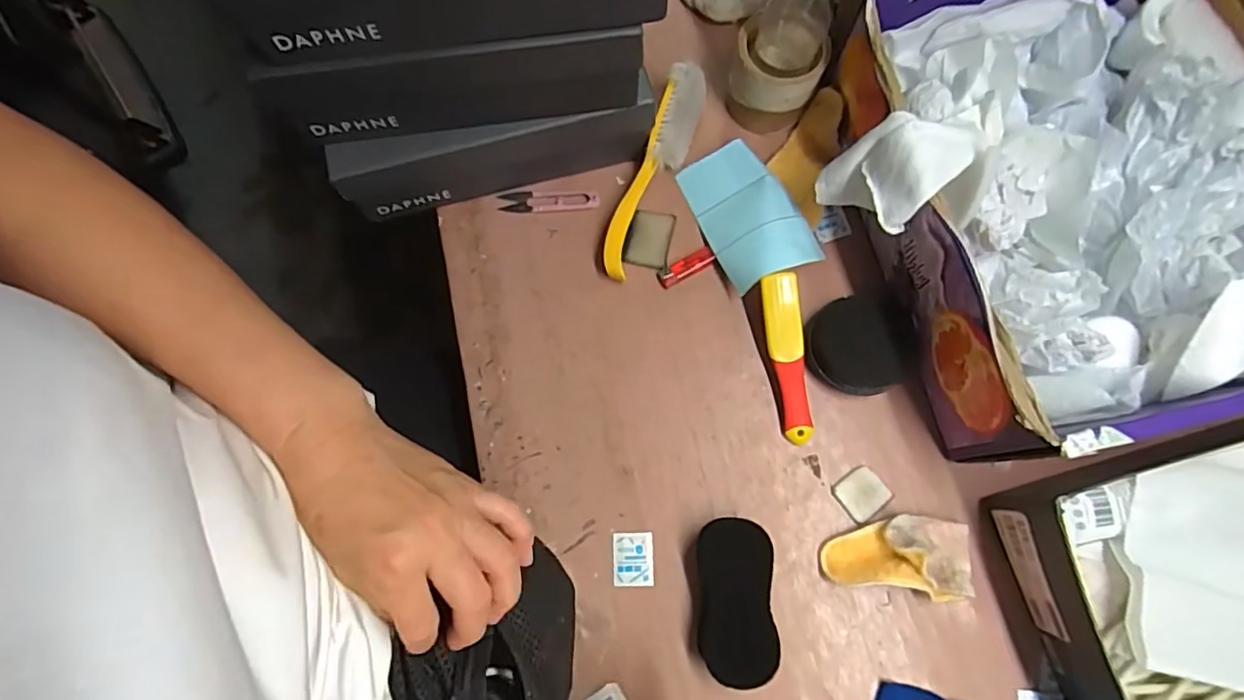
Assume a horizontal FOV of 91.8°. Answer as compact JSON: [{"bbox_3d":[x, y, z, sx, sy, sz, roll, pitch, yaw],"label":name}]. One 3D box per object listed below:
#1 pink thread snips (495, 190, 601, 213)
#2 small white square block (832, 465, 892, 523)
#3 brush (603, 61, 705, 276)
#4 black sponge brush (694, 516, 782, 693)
[{"bbox_3d":[-0.075,-0.154,0.623,0.102,0.006,0.022,-2,76,1],"label":"pink thread snips"},{"bbox_3d":[0.218,0.130,0.547,0.044,0.004,0.039,-34,78,-7],"label":"small white square block"},{"bbox_3d":[0.032,-0.182,0.604,0.042,0.043,0.235,21,78,6],"label":"brush"},{"bbox_3d":[0.097,0.212,0.513,0.060,0.033,0.127,1,76,2],"label":"black sponge brush"}]

